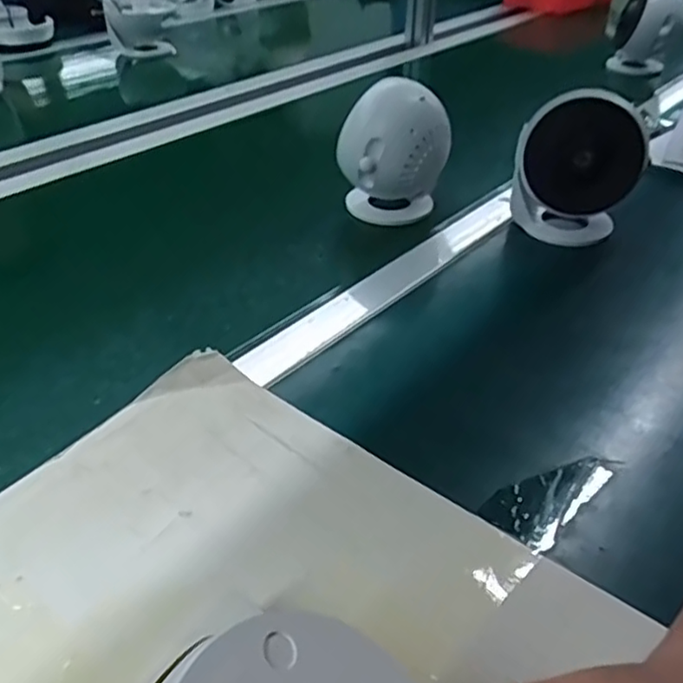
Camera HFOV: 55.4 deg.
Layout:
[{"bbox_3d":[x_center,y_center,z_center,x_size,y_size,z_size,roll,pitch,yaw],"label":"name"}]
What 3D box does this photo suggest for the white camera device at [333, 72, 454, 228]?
[{"bbox_3d":[0.052,-0.188,0.677,0.109,0.137,0.080,8,40,8],"label":"white camera device"}]

